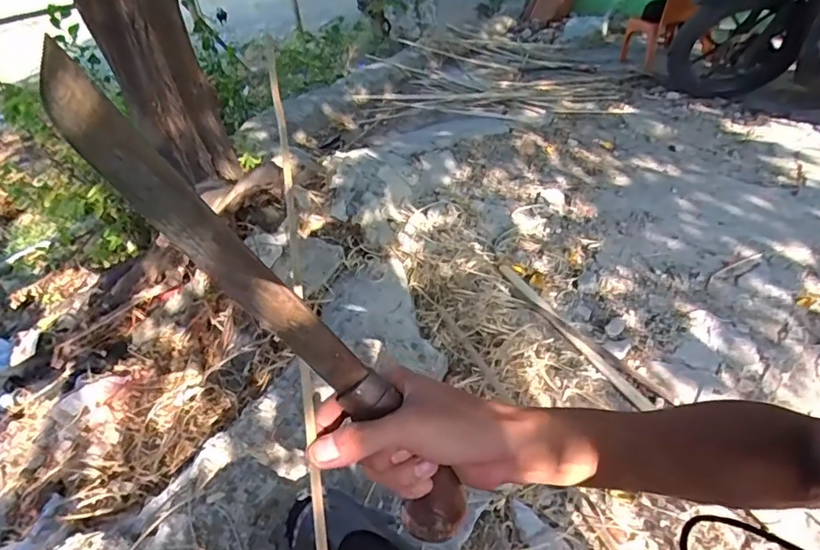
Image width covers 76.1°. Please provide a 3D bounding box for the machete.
[{"bbox_3d":[-0.092,0.027,0.341,0.050,0.385,0.031,-31,13,47],"label":"machete"}]

